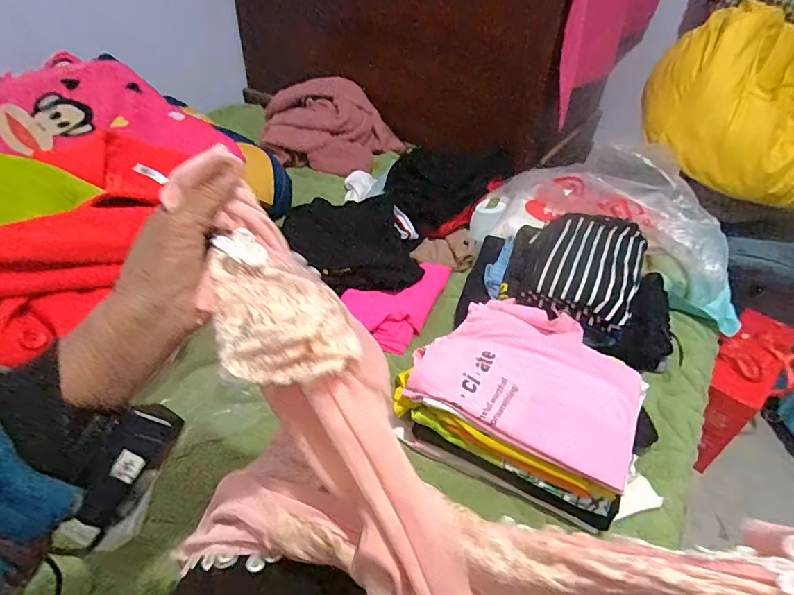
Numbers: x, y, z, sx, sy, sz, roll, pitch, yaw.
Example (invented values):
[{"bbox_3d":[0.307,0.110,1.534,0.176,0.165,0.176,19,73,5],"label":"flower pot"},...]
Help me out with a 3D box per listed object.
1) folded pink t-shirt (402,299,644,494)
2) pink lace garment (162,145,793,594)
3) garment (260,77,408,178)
[{"bbox_3d":[0.182,0.096,0.624,0.271,0.033,0.225,22,44,19],"label":"folded pink t-shirt"},{"bbox_3d":[0.064,0.128,0.314,0.428,0.240,0.155,14,42,10],"label":"pink lace garment"},{"bbox_3d":[-0.174,-0.458,1.264,0.381,0.174,0.221,4,41,-1],"label":"garment"}]

